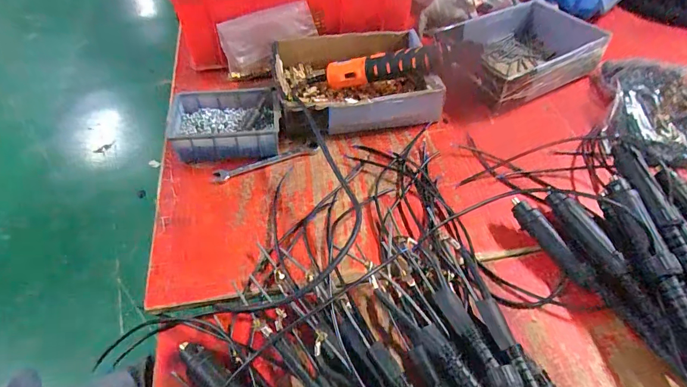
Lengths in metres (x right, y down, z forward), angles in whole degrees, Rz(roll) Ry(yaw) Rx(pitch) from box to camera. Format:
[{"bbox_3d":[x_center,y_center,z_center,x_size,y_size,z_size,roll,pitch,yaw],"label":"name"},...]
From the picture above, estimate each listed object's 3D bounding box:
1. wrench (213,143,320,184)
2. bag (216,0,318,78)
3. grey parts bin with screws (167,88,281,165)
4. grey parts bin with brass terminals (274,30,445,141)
[{"bbox_3d":[-0.107,-0.044,0.551,0.147,0.008,0.023,-18,53,-15],"label":"wrench"},{"bbox_3d":[-0.118,-0.242,0.643,0.150,0.090,0.026,-15,44,-3],"label":"bag"},{"bbox_3d":[-0.164,-0.094,0.563,0.150,0.051,0.105,-1,51,-2],"label":"grey parts bin with screws"},{"bbox_3d":[0.018,-0.176,0.632,0.245,0.059,0.183,-10,51,-9],"label":"grey parts bin with brass terminals"}]

